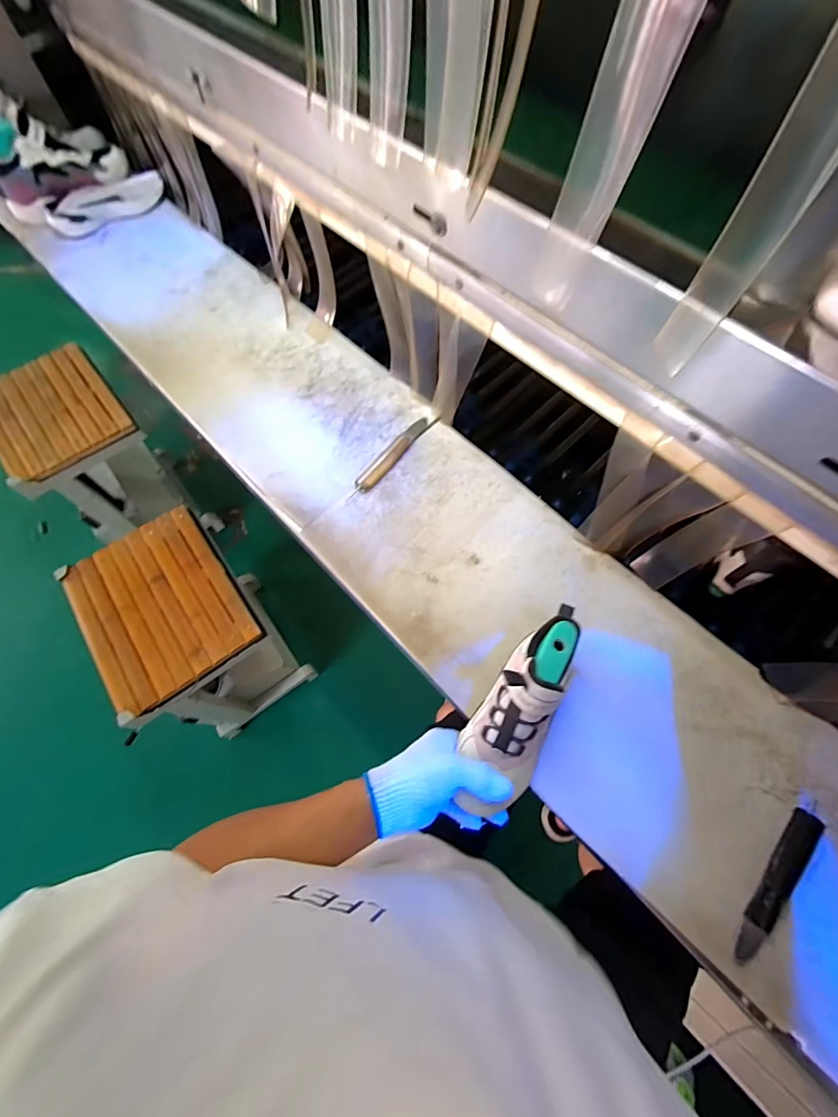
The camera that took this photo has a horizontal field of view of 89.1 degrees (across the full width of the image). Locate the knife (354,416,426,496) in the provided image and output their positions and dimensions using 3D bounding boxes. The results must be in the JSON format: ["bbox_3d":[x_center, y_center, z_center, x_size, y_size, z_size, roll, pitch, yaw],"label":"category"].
[{"bbox_3d":[-0.040,-0.169,0.665,0.032,0.017,0.168,36,72,15],"label":"knife"}]

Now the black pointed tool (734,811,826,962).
[{"bbox_3d":[0.373,0.340,0.444,0.027,0.016,0.164,39,73,16],"label":"black pointed tool"}]

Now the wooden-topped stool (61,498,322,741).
[{"bbox_3d":[-0.517,0.174,1.052,0.277,0.464,0.378,-33,70,-12],"label":"wooden-topped stool"}]

